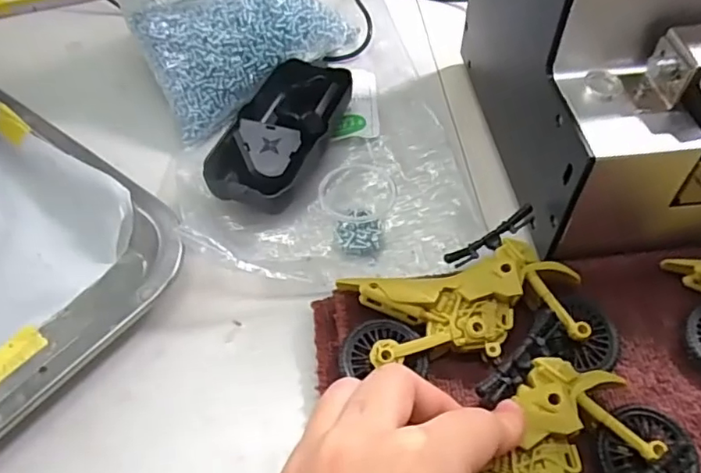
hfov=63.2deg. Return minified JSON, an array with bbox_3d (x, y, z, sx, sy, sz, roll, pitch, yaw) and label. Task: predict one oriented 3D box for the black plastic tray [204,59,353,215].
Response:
[{"bbox_3d":[-0.039,-0.058,0.330,0.055,0.026,0.110,14,54,12],"label":"black plastic tray"}]

